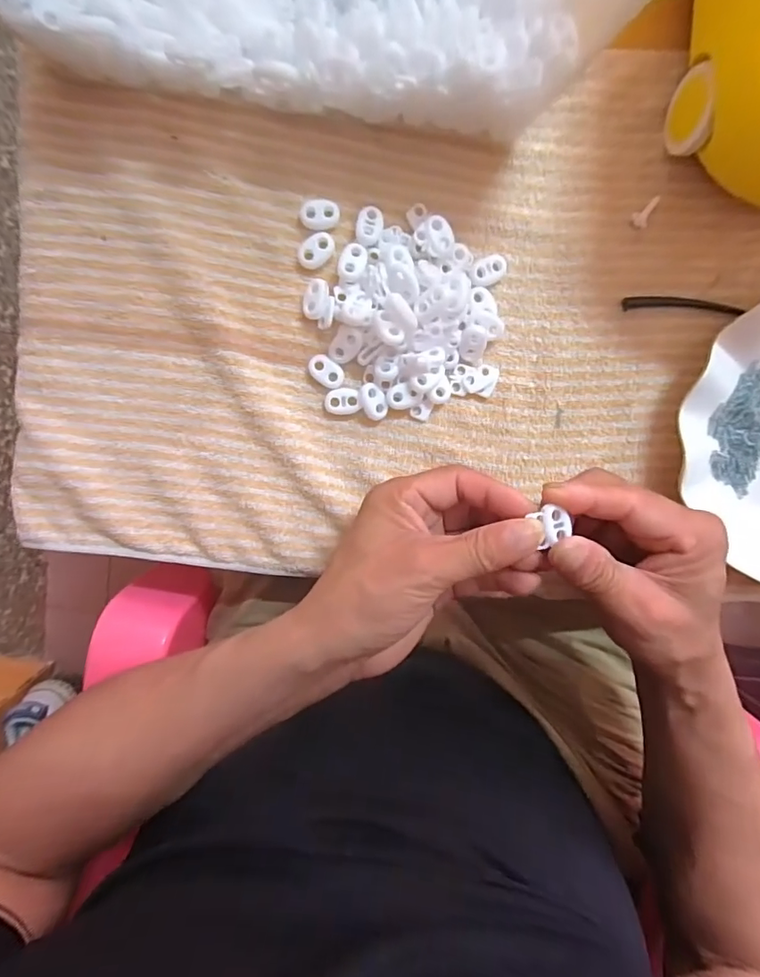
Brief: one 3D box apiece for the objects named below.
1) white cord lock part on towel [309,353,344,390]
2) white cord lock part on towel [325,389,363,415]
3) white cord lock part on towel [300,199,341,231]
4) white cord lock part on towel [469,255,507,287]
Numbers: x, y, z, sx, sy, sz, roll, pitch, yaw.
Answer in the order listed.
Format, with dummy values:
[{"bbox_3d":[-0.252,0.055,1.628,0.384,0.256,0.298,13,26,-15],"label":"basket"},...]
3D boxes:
[{"bbox_3d":[-0.032,-0.068,0.294,0.022,0.005,0.014,33,93,-5],"label":"white cord lock part on towel"},{"bbox_3d":[-0.022,-0.052,0.297,0.021,0.006,0.016,1,95,-2],"label":"white cord lock part on towel"},{"bbox_3d":[-0.034,-0.155,0.284,0.022,0.007,0.014,2,95,-3],"label":"white cord lock part on towel"},{"bbox_3d":[0.063,-0.127,0.292,0.022,0.007,0.014,-24,96,0],"label":"white cord lock part on towel"}]

